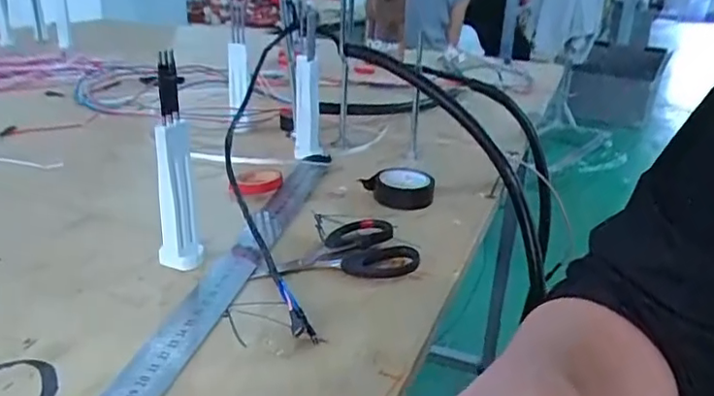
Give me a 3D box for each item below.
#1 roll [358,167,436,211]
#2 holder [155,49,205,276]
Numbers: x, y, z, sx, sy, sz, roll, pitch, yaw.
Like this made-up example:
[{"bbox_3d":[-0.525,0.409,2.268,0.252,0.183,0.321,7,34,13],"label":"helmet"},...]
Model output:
[{"bbox_3d":[0.040,-0.008,0.516,0.057,0.020,0.057,3,23,-1],"label":"roll"},{"bbox_3d":[-0.113,-0.018,0.365,0.024,0.134,0.023,-5,25,-19],"label":"holder"}]

